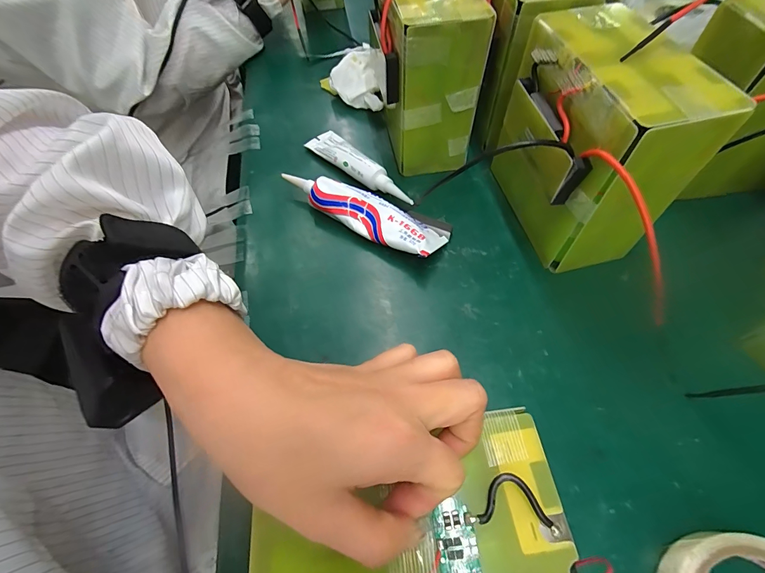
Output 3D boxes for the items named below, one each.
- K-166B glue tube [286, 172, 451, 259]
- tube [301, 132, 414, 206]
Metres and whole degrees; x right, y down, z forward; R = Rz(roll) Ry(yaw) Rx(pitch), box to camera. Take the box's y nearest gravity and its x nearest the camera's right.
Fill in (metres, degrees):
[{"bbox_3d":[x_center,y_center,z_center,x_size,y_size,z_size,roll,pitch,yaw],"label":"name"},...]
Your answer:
[{"bbox_3d":[-0.022,-0.071,0.349,0.170,0.035,0.045,25,63,17],"label":"K-166B glue tube"},{"bbox_3d":[-0.026,-0.132,0.381,0.032,0.014,0.146,-40,65,-19],"label":"tube"}]

